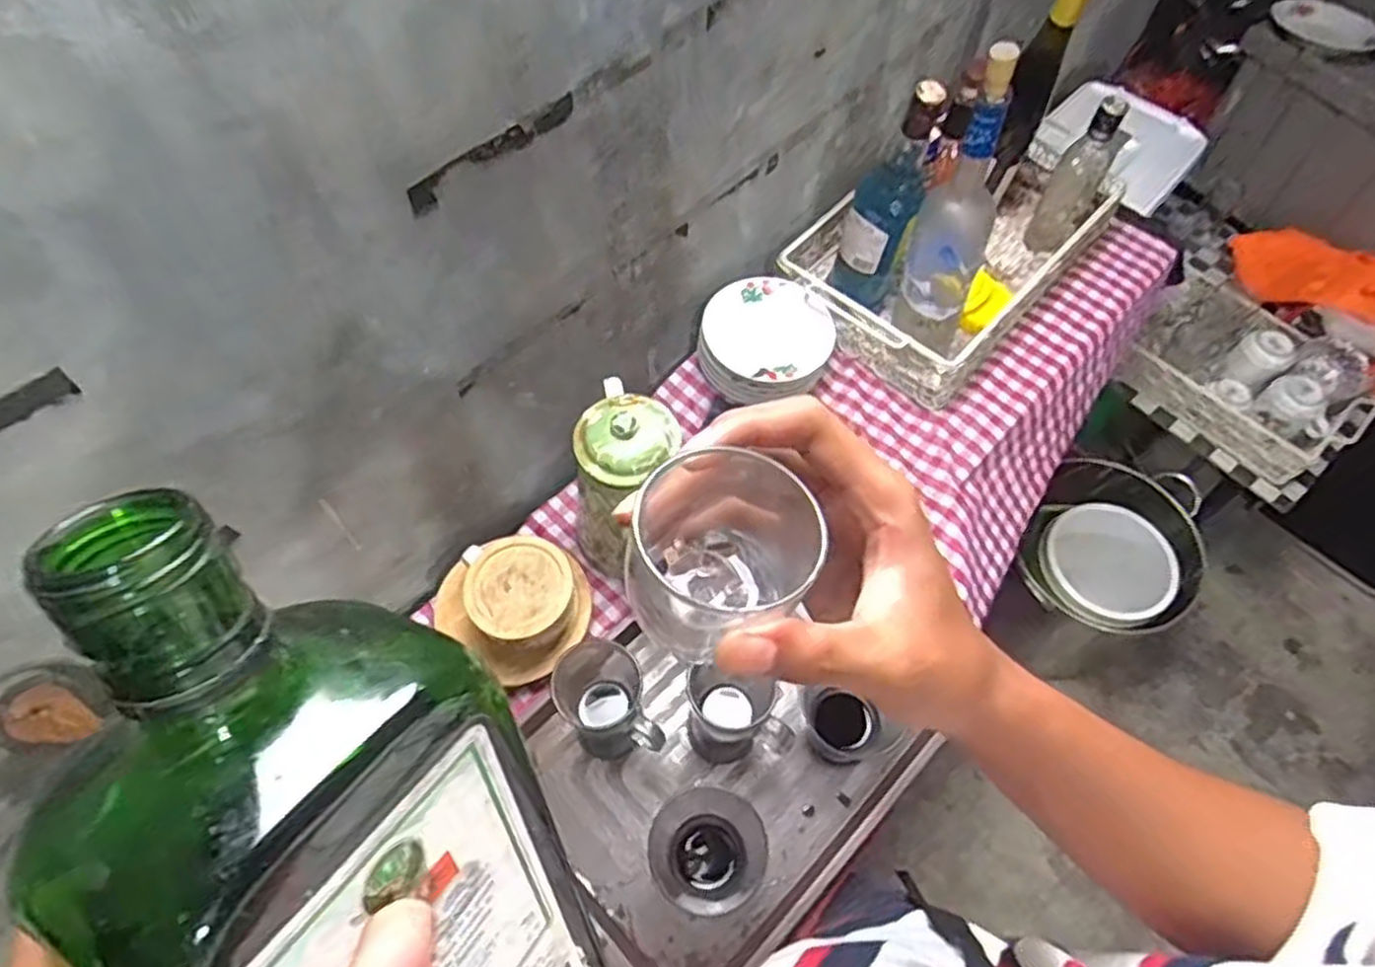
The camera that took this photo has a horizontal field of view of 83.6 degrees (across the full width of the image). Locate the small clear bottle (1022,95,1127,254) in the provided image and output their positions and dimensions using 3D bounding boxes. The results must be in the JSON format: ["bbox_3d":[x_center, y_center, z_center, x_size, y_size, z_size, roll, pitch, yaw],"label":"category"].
[{"bbox_3d":[0.483,-0.374,0.951,0.062,0.194,0.054,25,63,13],"label":"small clear bottle"}]

